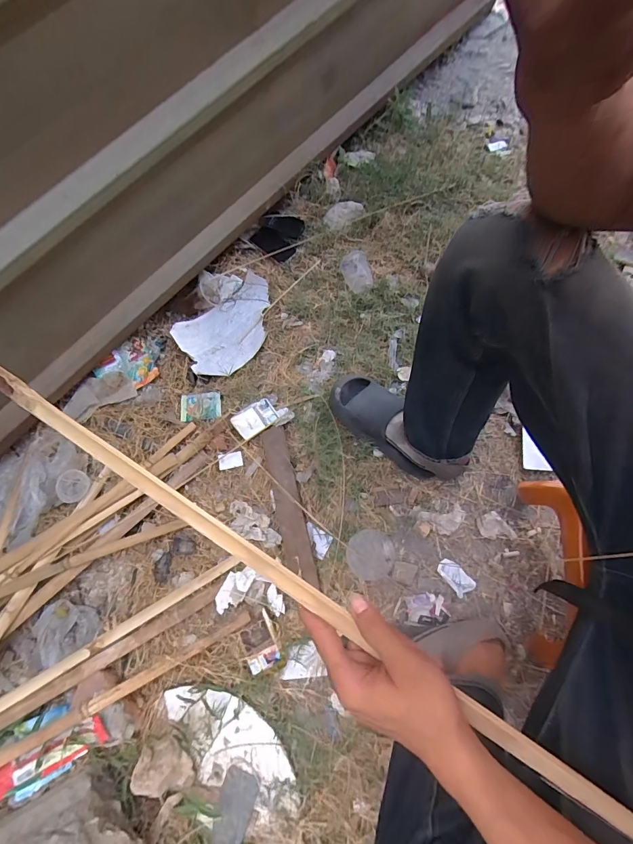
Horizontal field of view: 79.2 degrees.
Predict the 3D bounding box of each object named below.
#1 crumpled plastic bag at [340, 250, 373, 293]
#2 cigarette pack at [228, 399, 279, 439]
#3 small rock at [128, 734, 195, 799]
[{"bbox_3d":[0.100,-0.374,0.957,0.072,0.026,0.123,-10,73,2],"label":"crumpled plastic bag"},{"bbox_3d":[-0.139,-0.009,0.867,0.097,0.017,0.064,-34,72,-12],"label":"cigarette pack"},{"bbox_3d":[-0.254,0.586,0.647,0.096,0.040,0.074,17,74,12],"label":"small rock"}]

